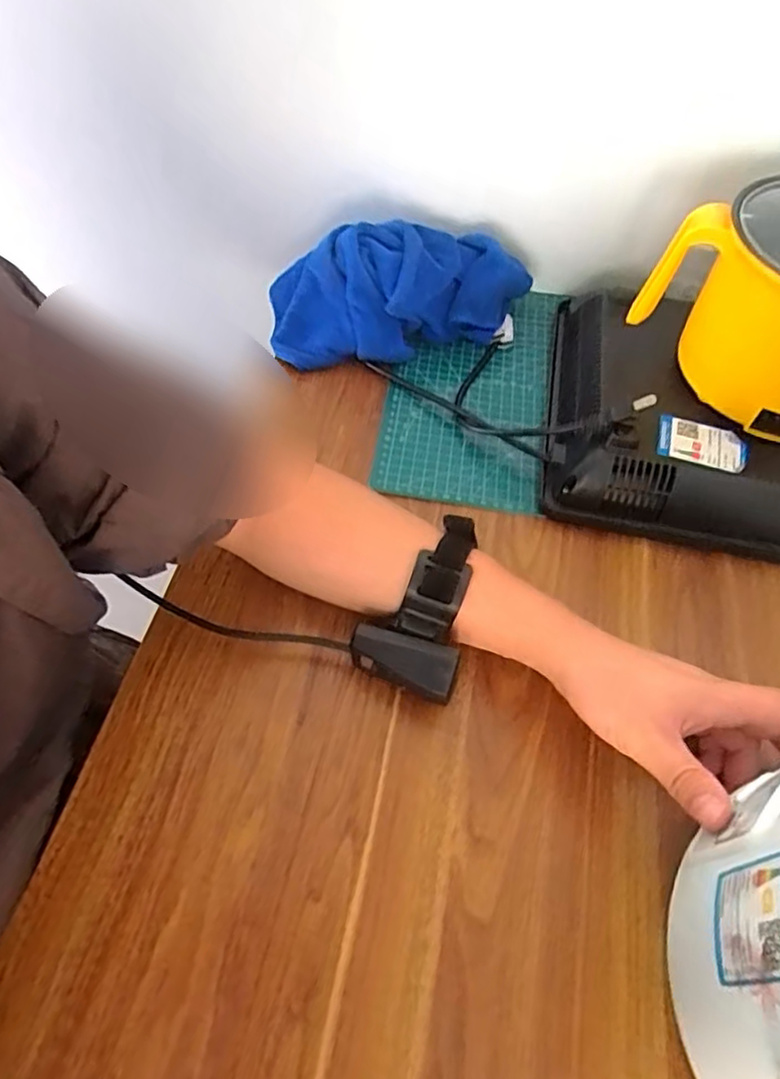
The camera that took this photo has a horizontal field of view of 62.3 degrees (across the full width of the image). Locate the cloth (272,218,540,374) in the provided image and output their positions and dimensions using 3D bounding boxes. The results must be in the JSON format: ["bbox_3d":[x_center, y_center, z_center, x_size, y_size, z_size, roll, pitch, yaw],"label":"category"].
[{"bbox_3d":[0.011,-0.229,0.599,0.239,0.091,0.097,-4,58,-7],"label":"cloth"}]

